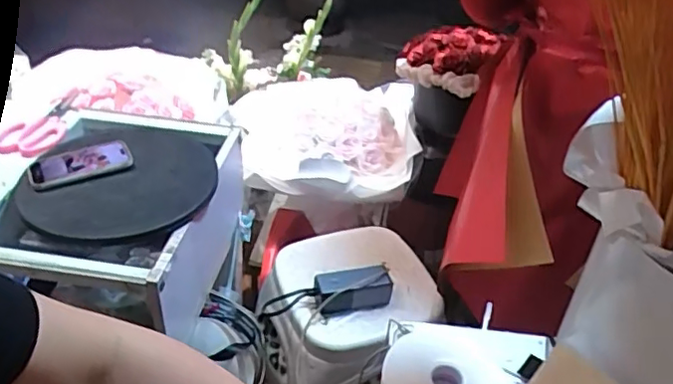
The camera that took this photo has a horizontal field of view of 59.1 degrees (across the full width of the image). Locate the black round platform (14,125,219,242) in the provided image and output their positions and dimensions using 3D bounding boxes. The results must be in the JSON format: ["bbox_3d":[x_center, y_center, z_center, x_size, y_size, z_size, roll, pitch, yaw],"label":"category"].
[{"bbox_3d":[-0.348,-0.022,0.985,0.281,0.032,0.299,8,38,4],"label":"black round platform"}]

